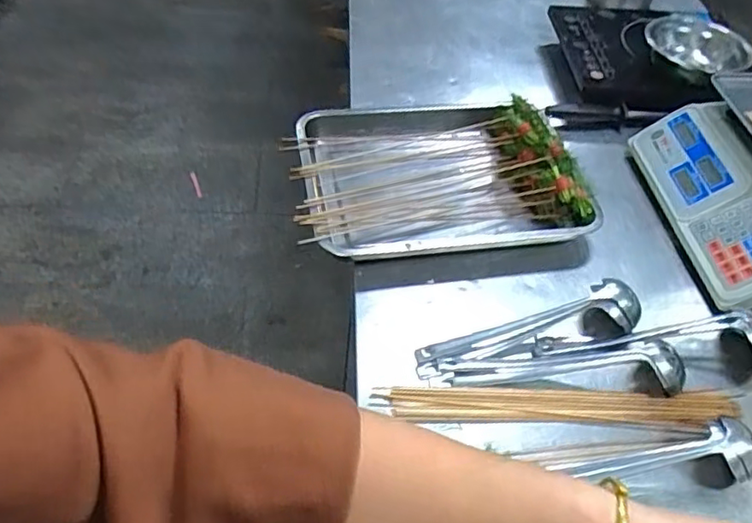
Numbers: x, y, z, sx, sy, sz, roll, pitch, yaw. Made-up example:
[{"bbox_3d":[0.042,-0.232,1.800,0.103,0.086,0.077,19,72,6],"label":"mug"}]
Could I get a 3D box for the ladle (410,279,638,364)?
[{"bbox_3d":[0.181,0.075,0.708,0.270,0.063,0.058,-6,51,-11],"label":"ladle"}]

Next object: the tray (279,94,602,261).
[{"bbox_3d":[0.081,-0.129,0.846,0.387,0.072,0.281,-5,50,-10],"label":"tray"}]

